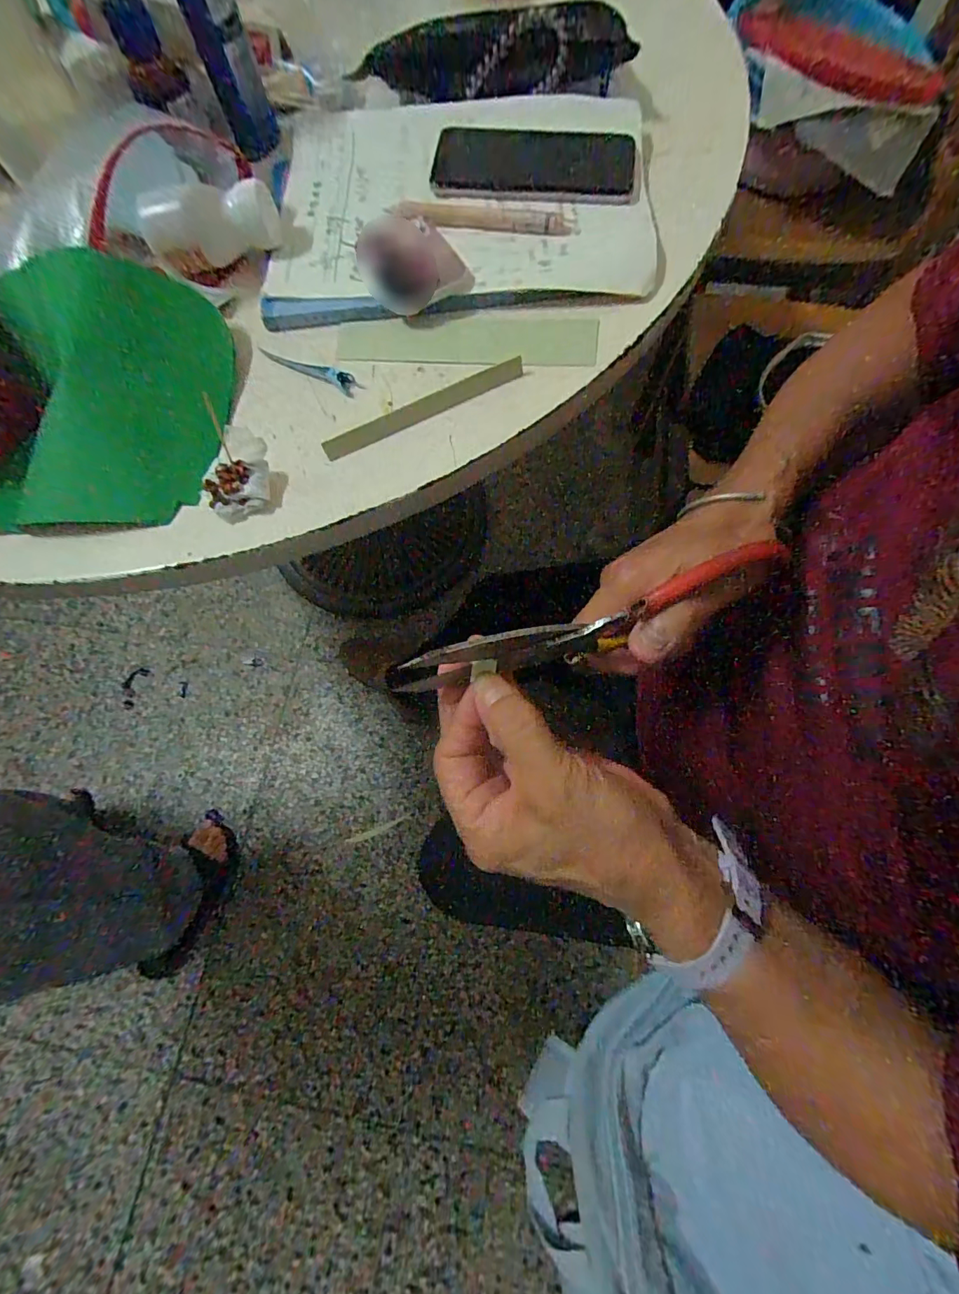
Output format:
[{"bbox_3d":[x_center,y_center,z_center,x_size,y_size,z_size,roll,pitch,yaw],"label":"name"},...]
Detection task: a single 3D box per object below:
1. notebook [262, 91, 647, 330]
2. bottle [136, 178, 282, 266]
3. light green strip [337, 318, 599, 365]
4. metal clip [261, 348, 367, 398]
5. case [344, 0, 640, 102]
[{"bbox_3d":[-0.016,-0.365,0.382,0.294,0.017,0.254,2,76,3],"label":"notebook"},{"bbox_3d":[-0.205,-0.326,0.359,0.100,0.037,0.035,-11,71,-1],"label":"bottle"},{"bbox_3d":[-0.010,-0.228,0.351,0.189,0.007,0.042,3,76,3],"label":"light green strip"},{"bbox_3d":[-0.125,-0.204,0.343,0.084,0.007,0.014,25,70,9],"label":"metal clip"},{"bbox_3d":[0.012,-0.520,0.412,0.232,0.048,0.057,2,71,4],"label":"case"}]

